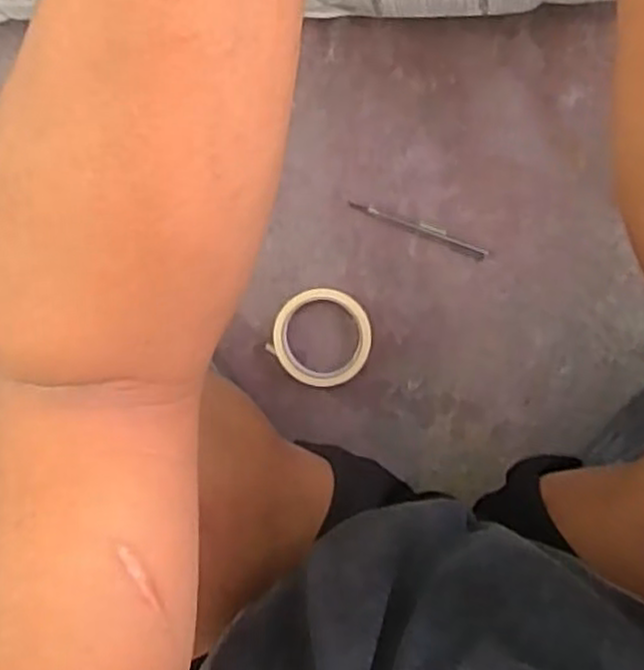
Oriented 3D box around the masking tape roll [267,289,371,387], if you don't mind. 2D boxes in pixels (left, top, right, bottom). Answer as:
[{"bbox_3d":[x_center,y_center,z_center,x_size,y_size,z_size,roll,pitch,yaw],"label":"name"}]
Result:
[{"bbox_3d":[0.000,0.003,0.763,0.097,0.014,0.098,0,97,3],"label":"masking tape roll"}]

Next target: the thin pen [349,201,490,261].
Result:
[{"bbox_3d":[0.097,-0.106,0.746,0.144,0.009,0.013,23,97,1],"label":"thin pen"}]

